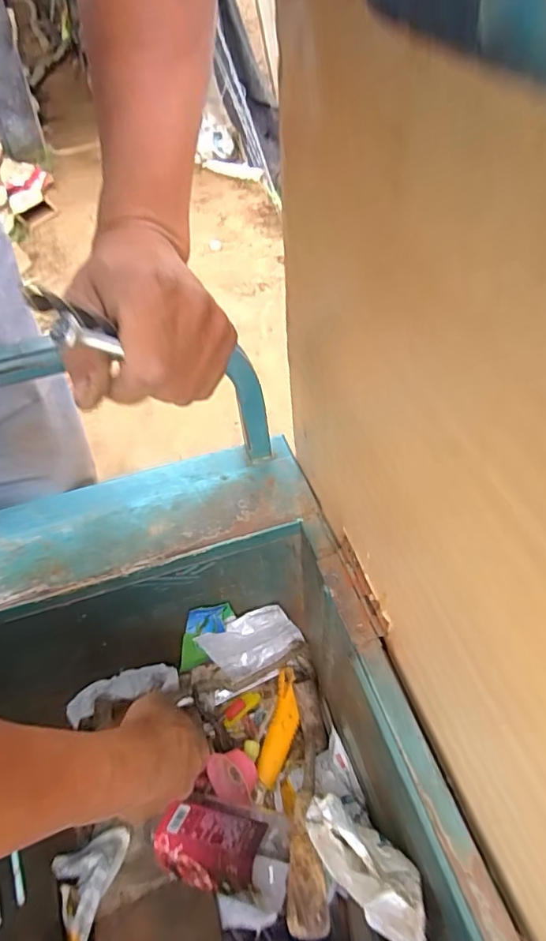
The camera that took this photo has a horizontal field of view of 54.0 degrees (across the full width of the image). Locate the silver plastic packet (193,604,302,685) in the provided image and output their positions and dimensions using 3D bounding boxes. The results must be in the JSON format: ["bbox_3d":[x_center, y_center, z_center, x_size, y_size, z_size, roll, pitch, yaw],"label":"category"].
[{"bbox_3d":[-0.023,0.207,0.647,0.122,0.119,0.023,-17,47,-13],"label":"silver plastic packet"}]

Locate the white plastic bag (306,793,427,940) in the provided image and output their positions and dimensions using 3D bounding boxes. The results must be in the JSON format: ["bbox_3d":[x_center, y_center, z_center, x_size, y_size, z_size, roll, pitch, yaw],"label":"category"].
[{"bbox_3d":[0.076,0.315,0.421,0.051,0.057,0.127,-28,19,-22],"label":"white plastic bag"}]

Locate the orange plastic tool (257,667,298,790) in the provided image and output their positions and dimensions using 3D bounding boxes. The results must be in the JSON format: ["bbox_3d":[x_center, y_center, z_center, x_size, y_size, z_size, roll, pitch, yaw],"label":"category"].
[{"bbox_3d":[0.010,0.294,0.620,0.030,0.016,0.126,8,47,11],"label":"orange plastic tool"}]

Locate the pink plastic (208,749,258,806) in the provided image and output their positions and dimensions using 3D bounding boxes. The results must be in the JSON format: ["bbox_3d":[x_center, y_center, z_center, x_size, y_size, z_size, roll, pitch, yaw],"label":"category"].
[{"bbox_3d":[-0.045,0.331,0.581,0.055,0.029,0.044,8,47,11],"label":"pink plastic"}]

